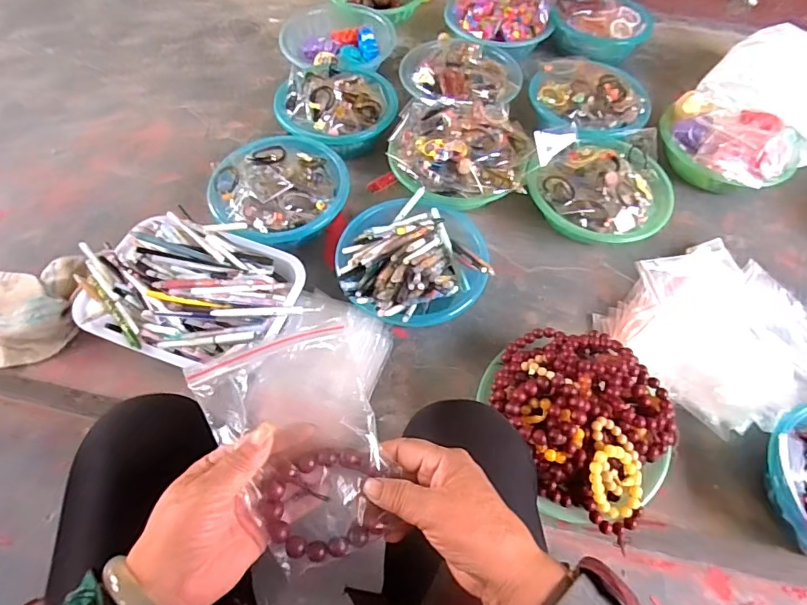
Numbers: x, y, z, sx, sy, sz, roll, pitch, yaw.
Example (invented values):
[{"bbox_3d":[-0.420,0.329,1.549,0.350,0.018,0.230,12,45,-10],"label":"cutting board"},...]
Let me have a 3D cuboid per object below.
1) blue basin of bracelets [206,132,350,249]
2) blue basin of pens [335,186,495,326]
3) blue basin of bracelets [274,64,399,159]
[{"bbox_3d":[-0.209,-0.189,0.837,0.213,0.087,0.219,1,58,-1],"label":"blue basin of bracelets"},{"bbox_3d":[0.012,-0.061,0.747,0.215,0.118,0.205,1,58,-1],"label":"blue basin of pens"},{"bbox_3d":[-0.124,-0.360,0.935,0.221,0.098,0.190,-17,60,-12],"label":"blue basin of bracelets"}]

